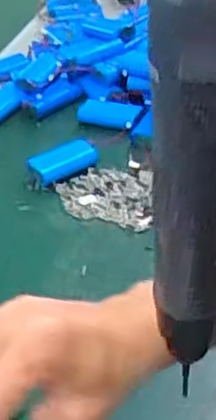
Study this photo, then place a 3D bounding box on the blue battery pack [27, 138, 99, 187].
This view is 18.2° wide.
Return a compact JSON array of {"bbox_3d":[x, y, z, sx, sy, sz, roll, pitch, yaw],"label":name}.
[{"bbox_3d":[-0.044,-0.053,0.700,0.070,0.014,0.038,-26,44,-25],"label":"blue battery pack"}]

